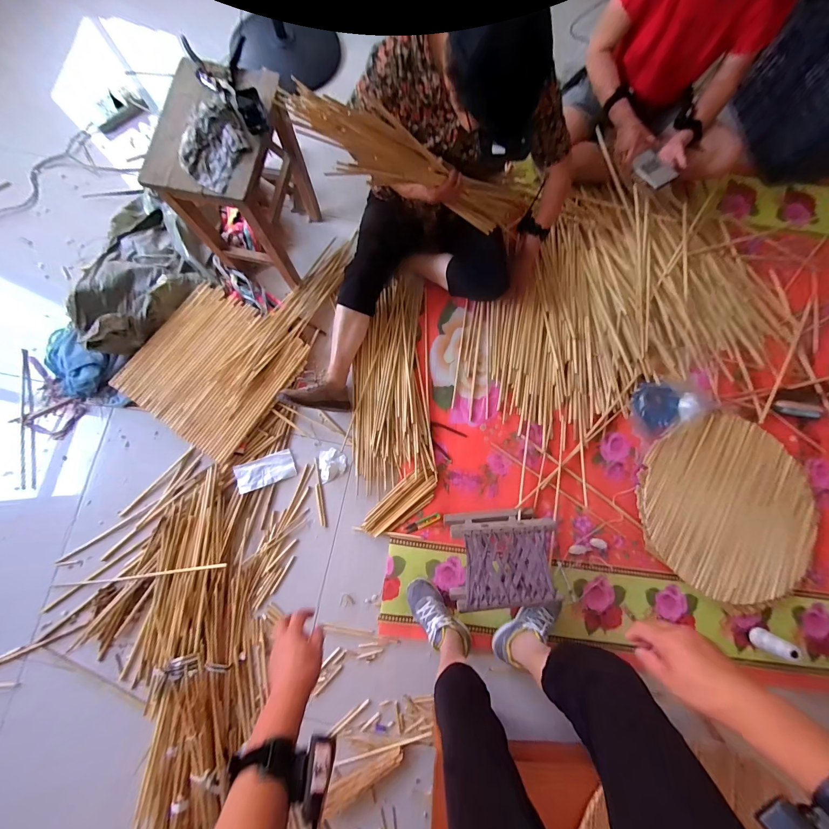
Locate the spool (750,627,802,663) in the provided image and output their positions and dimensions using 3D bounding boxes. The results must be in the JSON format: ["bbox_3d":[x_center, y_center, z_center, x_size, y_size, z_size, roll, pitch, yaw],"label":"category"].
[{"bbox_3d":[1.014,0.650,0.989,0.063,0.096,0.052,26,81,2],"label":"spool"}]

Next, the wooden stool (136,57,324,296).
[{"bbox_3d":[-0.466,-0.632,0.981,0.241,0.406,0.327,12,81,0],"label":"wooden stool"}]

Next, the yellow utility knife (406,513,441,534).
[{"bbox_3d":[0.027,0.335,1.080,0.112,0.011,0.026,-25,83,-6],"label":"yellow utility knife"}]

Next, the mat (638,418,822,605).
[{"bbox_3d":[0.956,0.287,1.054,0.525,0.030,0.566,-38,85,-7],"label":"mat"}]

